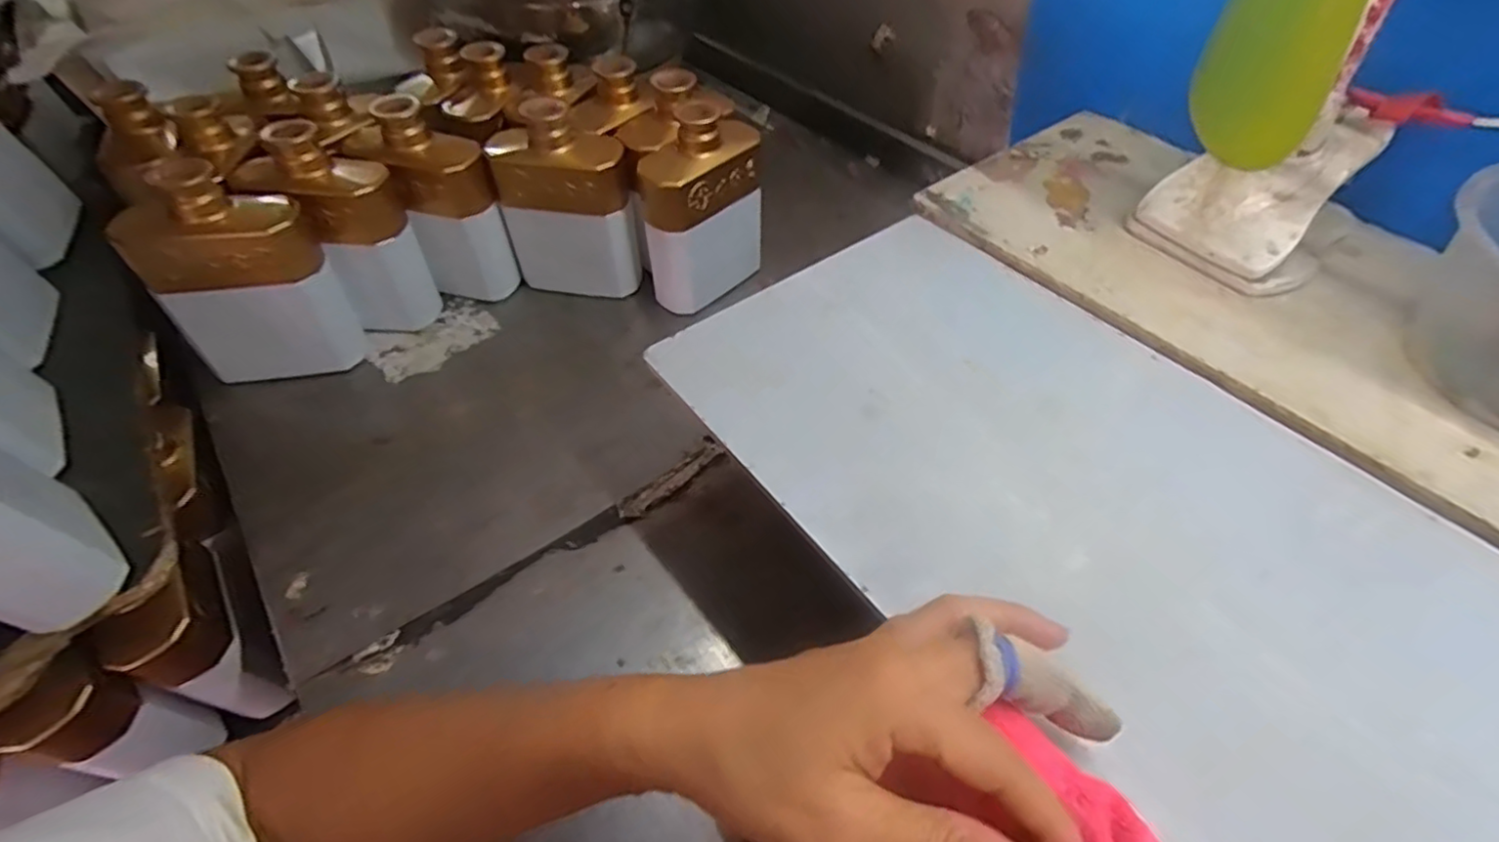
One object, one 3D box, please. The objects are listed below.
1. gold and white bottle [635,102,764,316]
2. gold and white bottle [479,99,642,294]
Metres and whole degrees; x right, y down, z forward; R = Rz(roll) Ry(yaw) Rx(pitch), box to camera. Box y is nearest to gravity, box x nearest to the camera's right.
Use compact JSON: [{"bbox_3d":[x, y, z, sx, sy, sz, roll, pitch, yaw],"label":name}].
[{"bbox_3d":[-0.041,-0.177,0.553,0.100,0.162,0.058,-35,58,-22],"label":"gold and white bottle"},{"bbox_3d":[-0.159,-0.190,0.579,0.119,0.173,0.050,2,51,6],"label":"gold and white bottle"}]

